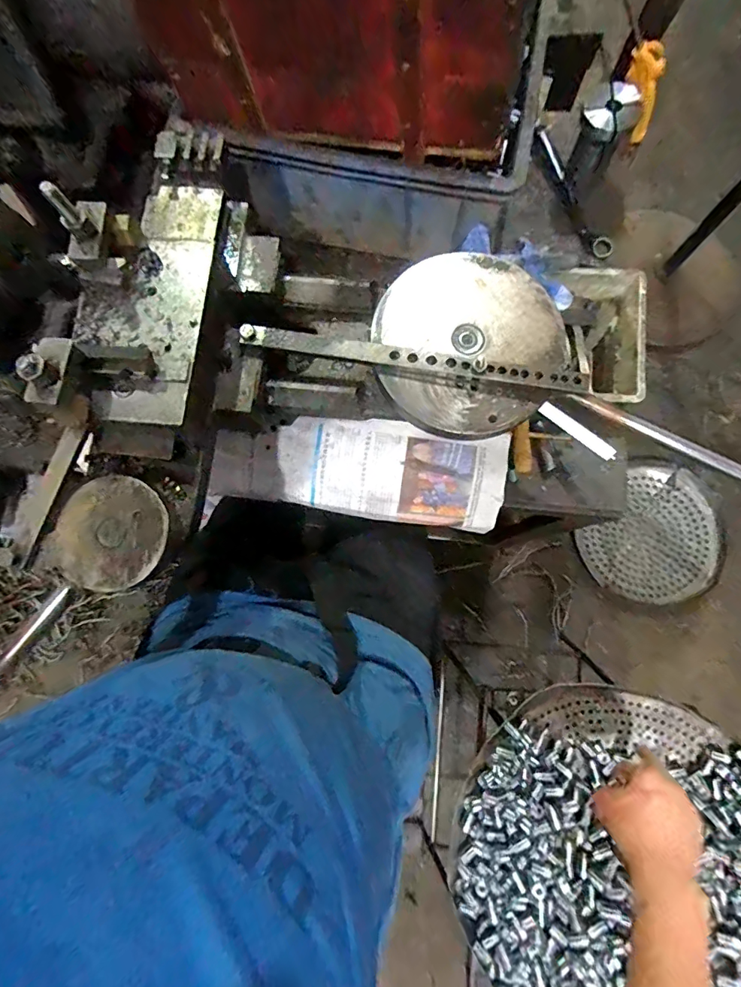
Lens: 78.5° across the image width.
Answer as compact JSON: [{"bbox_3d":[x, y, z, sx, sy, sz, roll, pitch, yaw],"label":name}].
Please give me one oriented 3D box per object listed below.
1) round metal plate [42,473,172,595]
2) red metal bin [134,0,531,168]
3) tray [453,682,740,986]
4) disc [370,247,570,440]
[{"bbox_3d":[-0.229,0.034,0.398,0.096,0.007,0.098,-1,82,4],"label":"round metal plate"},{"bbox_3d":[-0.019,-0.525,0.445,0.377,0.155,0.287,9,79,3],"label":"red metal bin"},{"bbox_3d":[0.294,0.408,0.507,0.378,0.073,0.346,-4,79,0],"label":"tray"},{"bbox_3d":[0.099,-0.153,0.454,0.179,0.021,0.189,0,79,1],"label":"disc"}]

